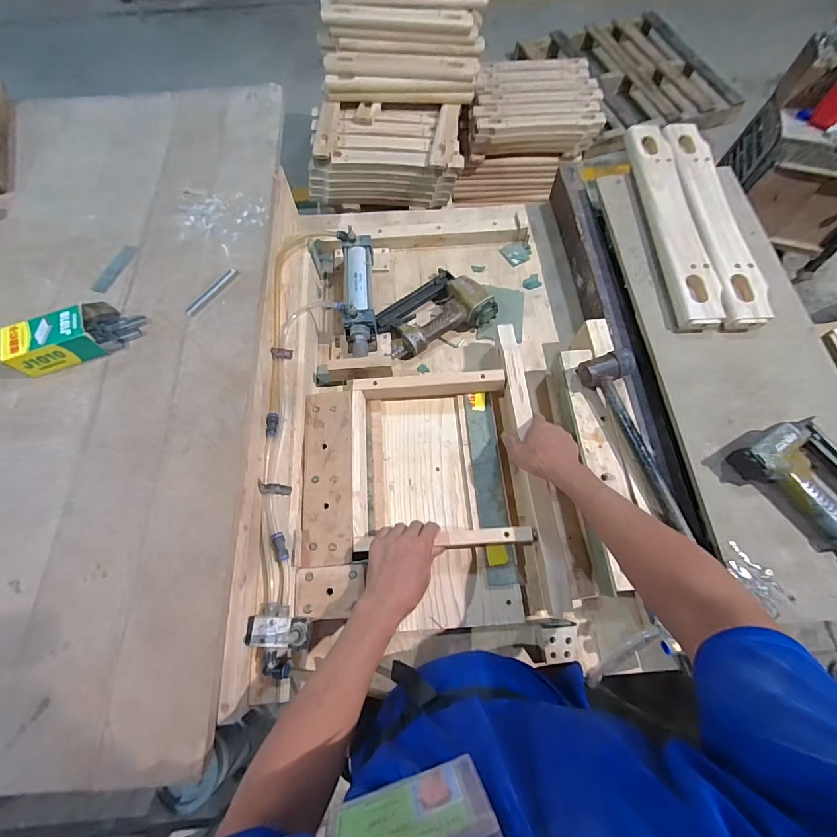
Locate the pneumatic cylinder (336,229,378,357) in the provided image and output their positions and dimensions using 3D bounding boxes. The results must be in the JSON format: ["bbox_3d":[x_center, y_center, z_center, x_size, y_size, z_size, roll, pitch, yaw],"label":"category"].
[{"bbox_3d":[-0.123,-0.243,0.772,0.066,0.080,0.283,-4,69,-3],"label":"pneumatic cylinder"}]

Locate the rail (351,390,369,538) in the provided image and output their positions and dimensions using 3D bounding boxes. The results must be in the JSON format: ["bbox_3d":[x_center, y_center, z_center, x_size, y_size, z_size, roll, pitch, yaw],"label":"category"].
[{"bbox_3d":[-0.099,0.072,0.645,0.022,0.038,0.244,-3,69,-3],"label":"rail"}]

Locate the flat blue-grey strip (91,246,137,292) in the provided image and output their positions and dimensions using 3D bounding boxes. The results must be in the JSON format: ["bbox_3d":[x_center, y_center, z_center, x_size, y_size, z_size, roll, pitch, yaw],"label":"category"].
[{"bbox_3d":[-0.541,-0.267,0.682,0.028,0.004,0.110,14,66,-1],"label":"flat blue-grey strip"}]

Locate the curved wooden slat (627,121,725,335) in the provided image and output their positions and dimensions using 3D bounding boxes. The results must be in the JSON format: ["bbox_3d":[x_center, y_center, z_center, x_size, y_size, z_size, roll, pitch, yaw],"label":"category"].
[{"bbox_3d":[0.470,-0.381,0.713,0.070,0.028,0.486,1,68,1],"label":"curved wooden slat"}]

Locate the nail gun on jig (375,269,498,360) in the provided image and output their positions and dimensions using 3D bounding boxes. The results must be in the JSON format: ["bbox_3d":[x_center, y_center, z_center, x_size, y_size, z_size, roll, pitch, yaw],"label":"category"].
[{"bbox_3d":[0.025,-0.220,0.773,0.222,0.068,0.152,-26,72,-11],"label":"nail gun on jig"}]

